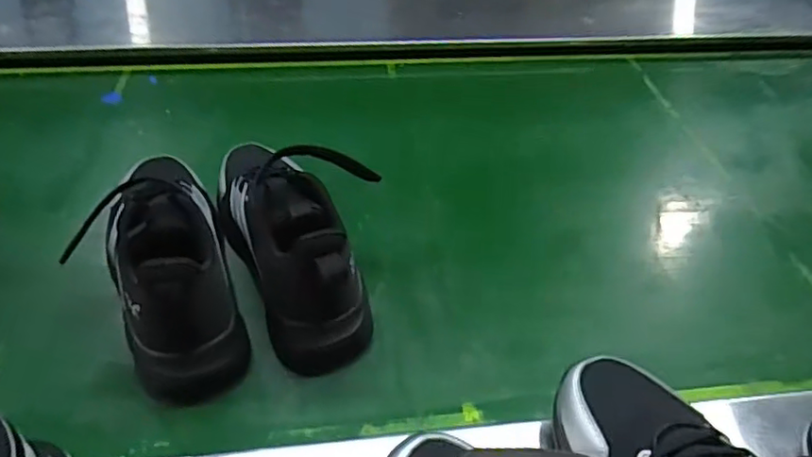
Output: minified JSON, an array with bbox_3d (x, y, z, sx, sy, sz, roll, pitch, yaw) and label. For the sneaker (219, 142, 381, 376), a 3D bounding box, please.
[{"bbox_3d":[-0.089,-0.010,0.511,0.102,0.110,0.234,-15,46,-19],"label":"sneaker"}]

